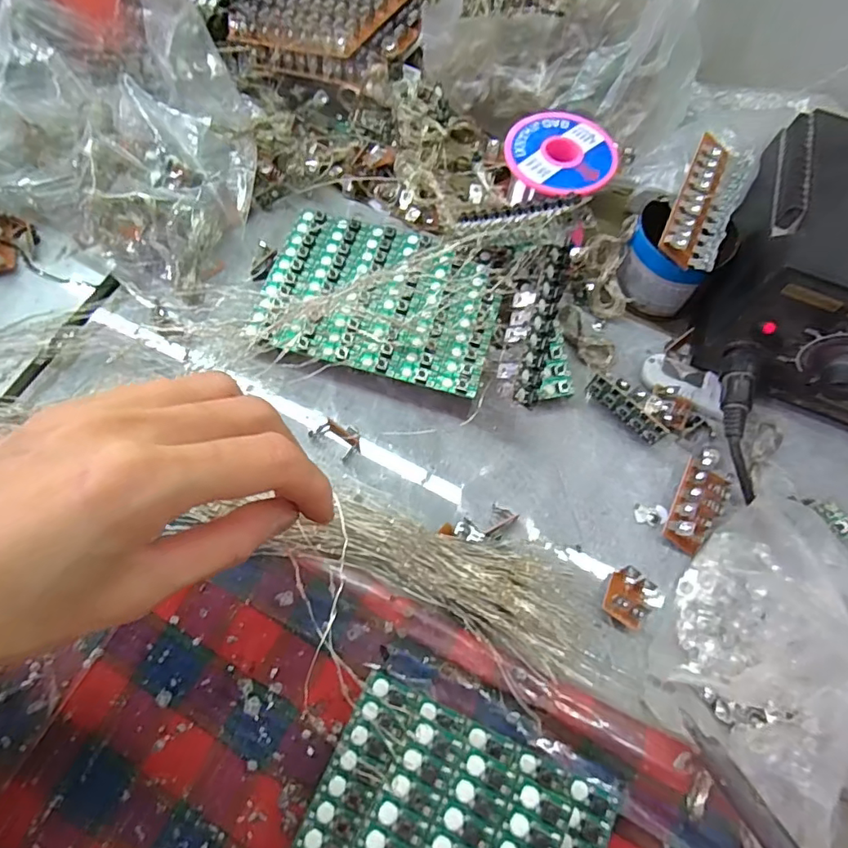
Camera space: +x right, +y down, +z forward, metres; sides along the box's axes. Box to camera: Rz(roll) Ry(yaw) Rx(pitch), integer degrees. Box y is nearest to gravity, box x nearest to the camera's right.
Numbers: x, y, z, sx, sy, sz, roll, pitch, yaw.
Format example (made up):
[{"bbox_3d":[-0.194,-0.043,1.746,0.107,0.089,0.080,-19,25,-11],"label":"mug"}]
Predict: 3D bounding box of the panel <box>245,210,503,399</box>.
[{"bbox_3d":[-0.023,-0.071,0.295,0.128,0.004,0.091,14,69,5],"label":"panel"}]

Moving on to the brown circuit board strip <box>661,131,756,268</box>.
[{"bbox_3d":[0.158,-0.125,0.293,0.033,0.007,0.095,31,70,-6],"label":"brown circuit board strip"}]

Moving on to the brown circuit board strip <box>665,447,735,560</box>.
[{"bbox_3d":[0.143,0.037,0.269,0.023,0.017,0.056,27,69,8],"label":"brown circuit board strip"}]

